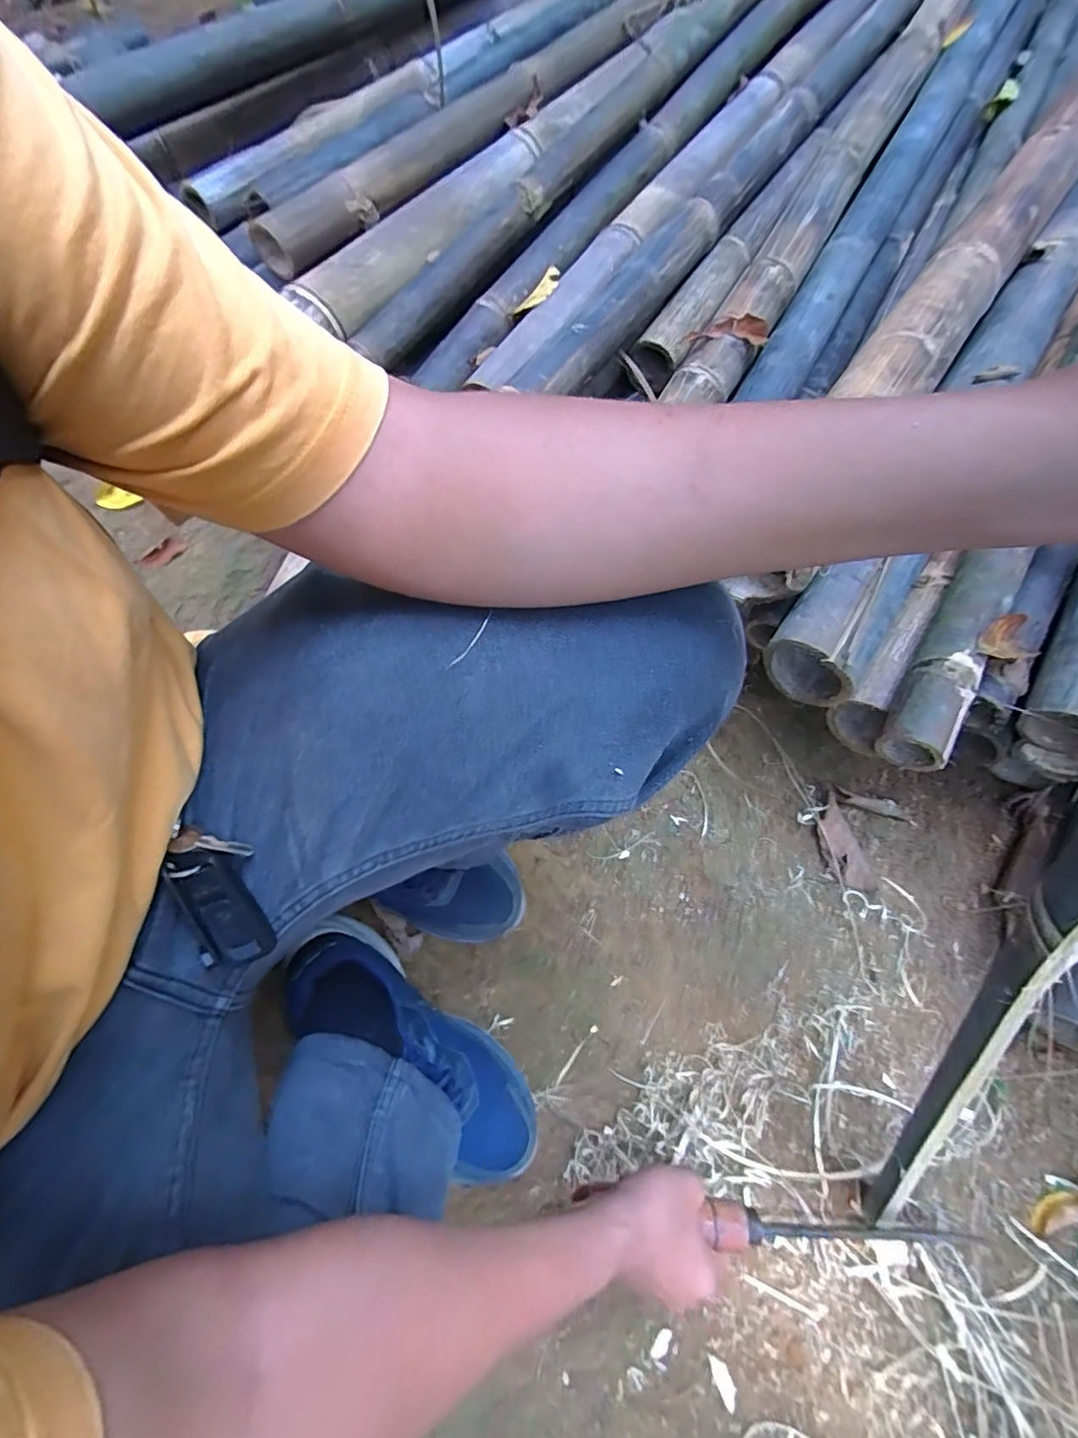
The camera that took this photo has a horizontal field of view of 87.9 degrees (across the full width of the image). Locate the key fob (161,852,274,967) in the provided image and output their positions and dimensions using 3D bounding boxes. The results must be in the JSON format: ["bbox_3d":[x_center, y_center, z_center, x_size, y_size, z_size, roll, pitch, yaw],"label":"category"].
[{"bbox_3d":[-0.183,0.110,0.321,0.036,0.018,0.077,-25,108,-9],"label":"key fob"}]

